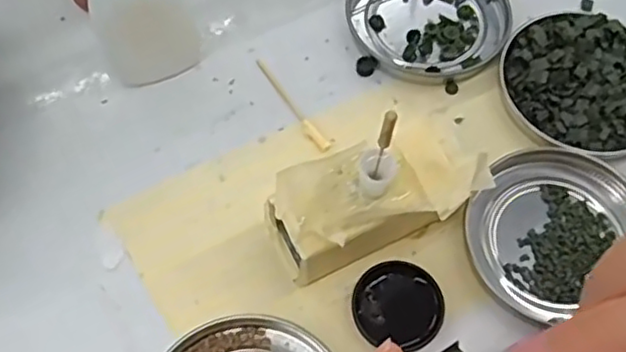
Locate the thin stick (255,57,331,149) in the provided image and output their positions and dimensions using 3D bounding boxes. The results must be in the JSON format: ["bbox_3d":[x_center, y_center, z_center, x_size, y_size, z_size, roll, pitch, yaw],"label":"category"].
[{"bbox_3d":[-0.011,-0.034,0.313,0.006,0.004,0.060,-32,68,-15],"label":"thin stick"}]

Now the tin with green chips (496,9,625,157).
[{"bbox_3d":[0.128,-0.045,0.312,0.077,0.013,0.075,0,63,0],"label":"tin with green chips"}]

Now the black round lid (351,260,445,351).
[{"bbox_3d":[0.034,0.051,0.267,0.035,0.006,0.033,0,63,0],"label":"black round lid"}]

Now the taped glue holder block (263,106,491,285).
[{"bbox_3d":[0.024,0.011,0.269,0.087,0.041,0.044,-27,67,-13],"label":"taped glue holder block"}]

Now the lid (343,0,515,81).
[{"bbox_3d":[0.058,-0.083,0.335,0.077,0.007,0.075,0,63,0],"label":"lid"}]

